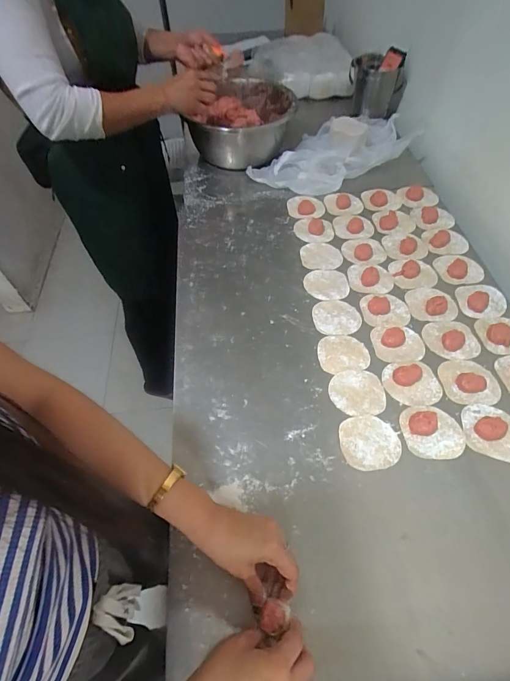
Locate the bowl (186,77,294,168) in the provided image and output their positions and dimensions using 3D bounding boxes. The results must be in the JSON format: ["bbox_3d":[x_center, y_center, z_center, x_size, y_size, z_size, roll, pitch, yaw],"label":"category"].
[{"bbox_3d":[-0.036,-0.579,0.971,0.256,0.148,0.310,3,56,6],"label":"bowl"}]

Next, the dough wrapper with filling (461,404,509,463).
[{"bbox_3d":[0.343,0.126,0.514,0.082,0.020,0.077,-2,56,3],"label":"dough wrapper with filling"}]

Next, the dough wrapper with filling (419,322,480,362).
[{"bbox_3d":[0.333,-0.002,0.613,0.090,0.015,0.075,7,57,8],"label":"dough wrapper with filling"}]

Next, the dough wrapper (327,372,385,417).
[{"bbox_3d":[0.159,0.082,0.565,0.082,0.004,0.074,-4,56,1],"label":"dough wrapper"}]

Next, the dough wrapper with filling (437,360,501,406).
[{"bbox_3d":[0.337,0.063,0.567,0.085,0.013,0.077,-2,56,2],"label":"dough wrapper with filling"}]

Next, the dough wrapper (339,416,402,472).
[{"bbox_3d":[0.165,0.146,0.521,0.082,0.004,0.075,-2,56,3],"label":"dough wrapper"}]

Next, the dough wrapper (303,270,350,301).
[{"bbox_3d":[0.139,-0.109,0.707,0.086,0.004,0.077,6,58,2],"label":"dough wrapper"}]

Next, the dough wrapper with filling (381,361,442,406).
[{"bbox_3d":[0.248,0.064,0.565,0.085,0.016,0.073,-7,56,-1],"label":"dough wrapper with filling"}]

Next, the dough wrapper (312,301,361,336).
[{"bbox_3d":[0.148,-0.041,0.655,0.084,0.005,0.077,-1,57,1],"label":"dough wrapper"}]

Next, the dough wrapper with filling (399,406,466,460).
[{"bbox_3d":[0.257,0.127,0.517,0.085,0.021,0.075,-1,56,3],"label":"dough wrapper with filling"}]

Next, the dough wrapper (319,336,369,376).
[{"bbox_3d":[0.148,0.021,0.608,0.083,0.004,0.071,-9,56,-2],"label":"dough wrapper"}]

